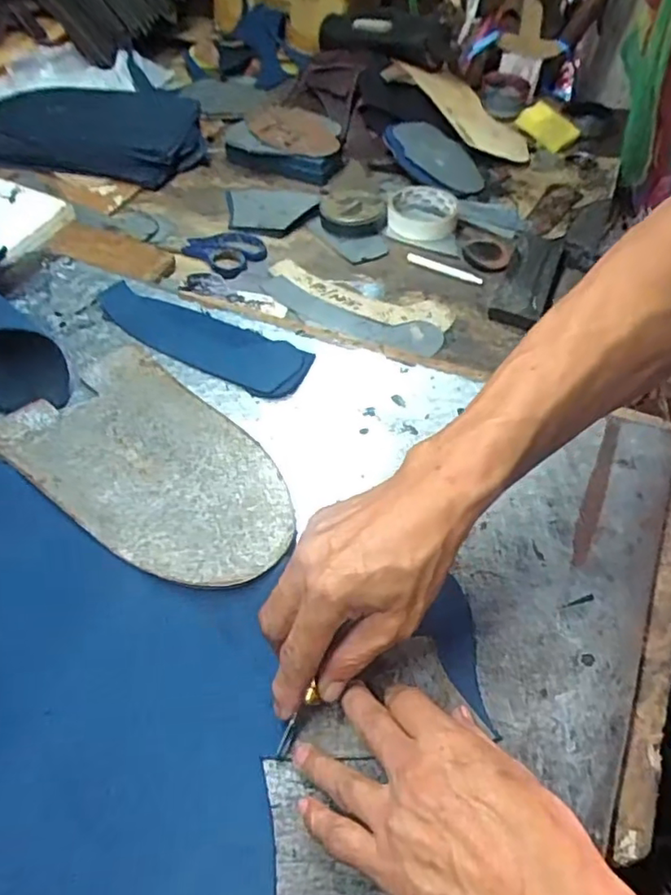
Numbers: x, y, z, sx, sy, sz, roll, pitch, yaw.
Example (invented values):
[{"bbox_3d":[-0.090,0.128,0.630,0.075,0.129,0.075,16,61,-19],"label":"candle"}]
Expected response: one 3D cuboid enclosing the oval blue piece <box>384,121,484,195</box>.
[{"bbox_3d":[0.139,-0.400,0.834,0.073,0.016,0.151,-41,74,-12],"label":"oval blue piece"}]

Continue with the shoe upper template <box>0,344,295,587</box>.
[{"bbox_3d":[-0.141,0.010,0.474,0.258,0.006,0.145,33,57,24],"label":"shoe upper template"}]

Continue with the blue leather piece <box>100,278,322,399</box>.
[{"bbox_3d":[-0.131,-0.105,0.569,0.229,0.007,0.066,24,59,18],"label":"blue leather piece"}]

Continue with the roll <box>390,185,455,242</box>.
[{"bbox_3d":[0.105,-0.281,0.733,0.077,0.028,0.089,8,51,5],"label":"roll"}]

